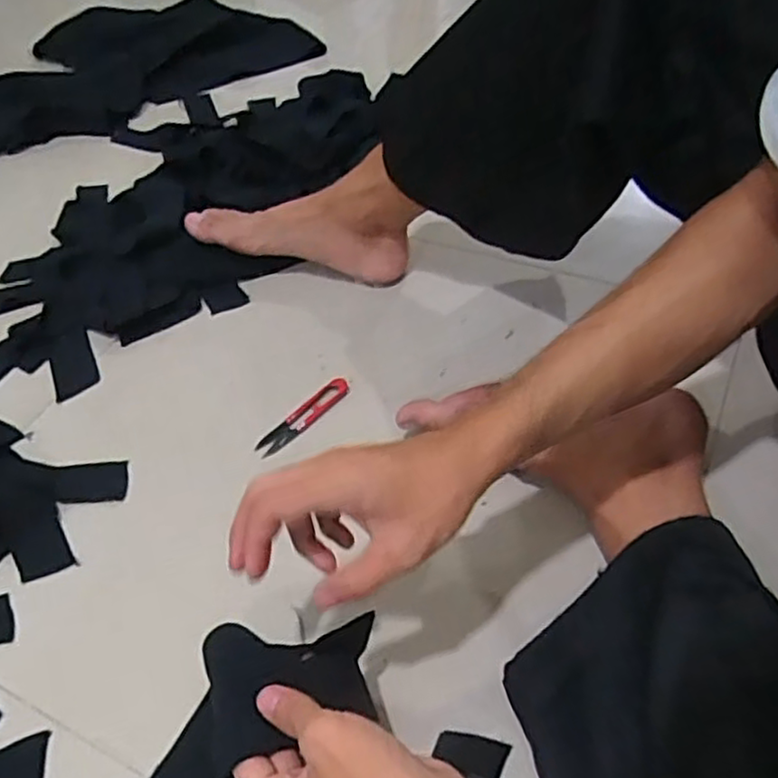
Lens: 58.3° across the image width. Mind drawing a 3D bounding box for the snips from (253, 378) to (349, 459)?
[{"bbox_3d":[-0.082,0.026,0.667,0.108,0.005,0.026,-38,56,-25],"label":"snips"}]

